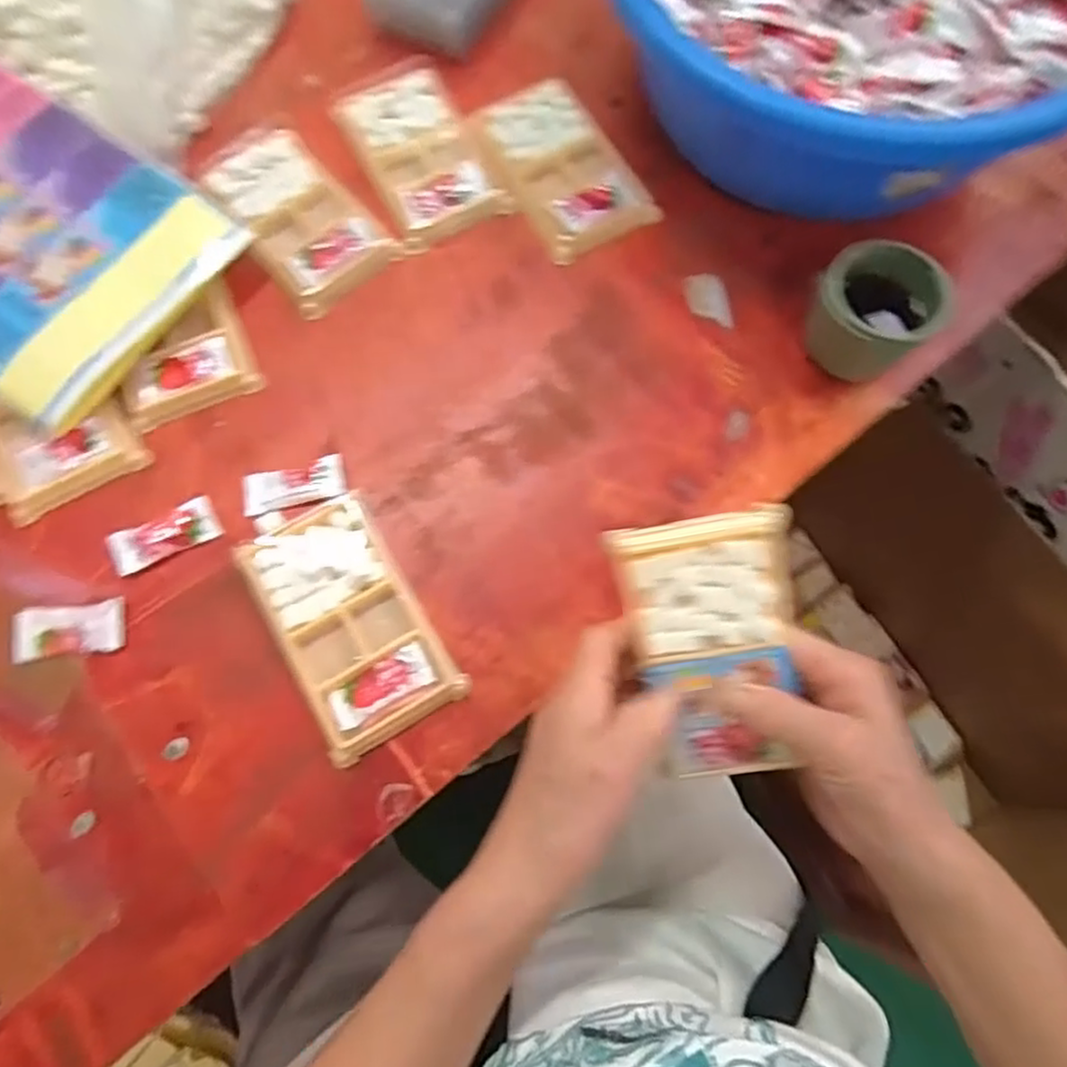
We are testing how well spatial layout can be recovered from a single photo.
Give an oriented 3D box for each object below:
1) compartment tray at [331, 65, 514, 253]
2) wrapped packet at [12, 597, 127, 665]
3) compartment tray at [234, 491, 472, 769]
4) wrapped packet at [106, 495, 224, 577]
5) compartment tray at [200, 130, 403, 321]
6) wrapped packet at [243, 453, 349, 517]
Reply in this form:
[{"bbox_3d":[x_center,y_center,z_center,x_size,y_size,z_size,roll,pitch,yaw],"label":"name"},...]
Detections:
[{"bbox_3d":[-0.082,-0.270,0.503,0.077,0.016,0.140,-26,75,-7],"label":"compartment tray"},{"bbox_3d":[-0.264,0.055,0.401,0.061,0.008,0.030,-7,73,-2],"label":"wrapped packet"},{"bbox_3d":[-0.105,0.049,0.400,0.077,0.013,0.135,-30,75,-9],"label":"compartment tray"},{"bbox_3d":[-0.218,0.001,0.418,0.062,0.004,0.027,-26,75,-7],"label":"wrapped packet"},{"bbox_3d":[-0.161,-0.217,0.479,0.077,0.022,0.128,-41,77,-11],"label":"compartment tray"},{"bbox_3d":[-0.144,-0.030,0.427,0.061,0.004,0.027,-13,73,-4],"label":"wrapped packet"}]

